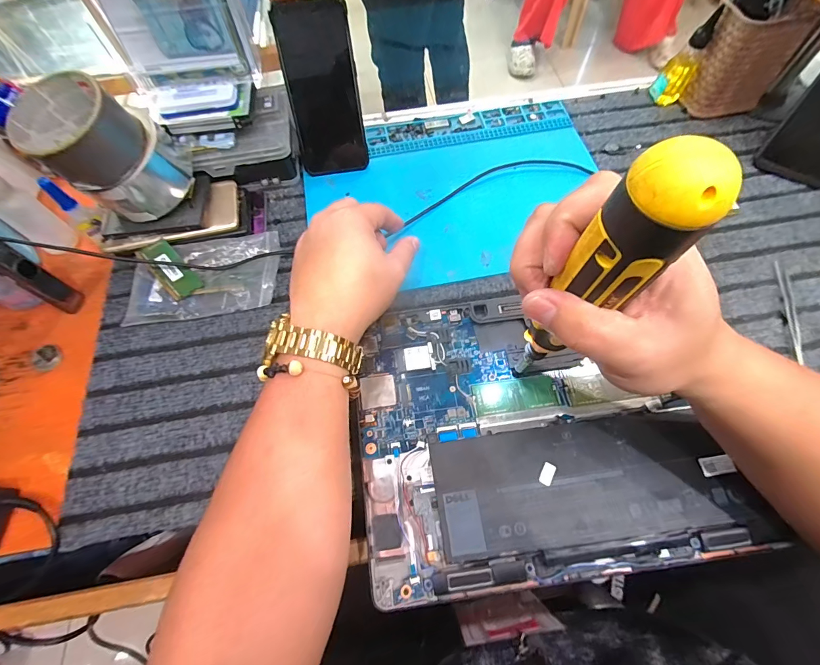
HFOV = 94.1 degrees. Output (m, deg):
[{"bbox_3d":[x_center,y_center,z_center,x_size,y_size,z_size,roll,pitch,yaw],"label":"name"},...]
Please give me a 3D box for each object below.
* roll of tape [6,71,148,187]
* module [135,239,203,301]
[{"bbox_3d":[-0.282,-0.173,0.323,0.082,0.049,0.081,-1,64,2],"label":"roll of tape"},{"bbox_3d":[-0.242,-0.065,0.385,0.071,0.009,0.030,47,61,5],"label":"module"}]

